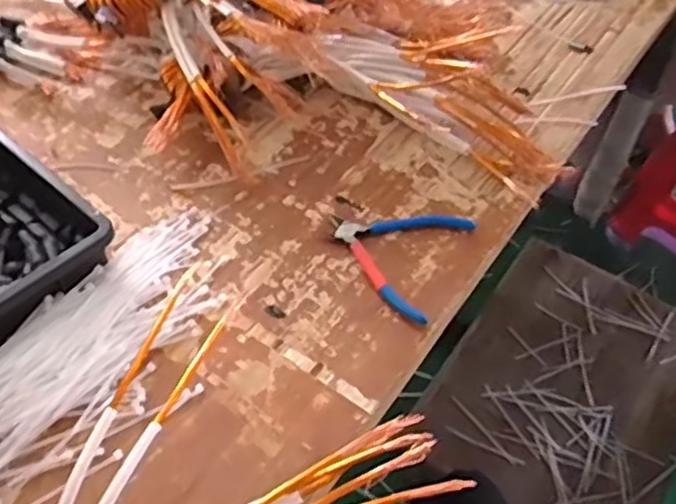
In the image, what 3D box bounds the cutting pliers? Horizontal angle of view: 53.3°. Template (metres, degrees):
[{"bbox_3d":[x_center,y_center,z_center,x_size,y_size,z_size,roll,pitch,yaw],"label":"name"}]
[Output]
[{"bbox_3d":[0.051,-0.004,0.659,0.126,0.016,0.137,20,54,15],"label":"cutting pliers"}]

